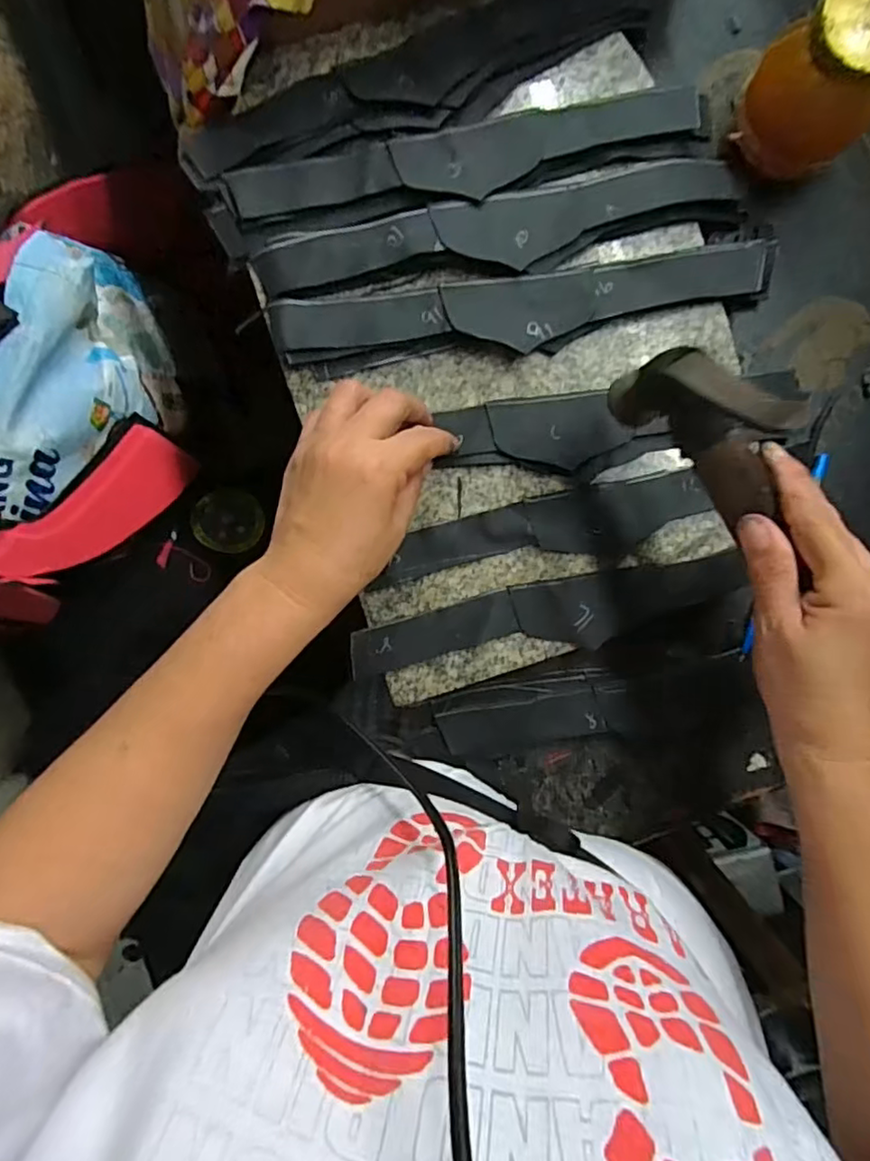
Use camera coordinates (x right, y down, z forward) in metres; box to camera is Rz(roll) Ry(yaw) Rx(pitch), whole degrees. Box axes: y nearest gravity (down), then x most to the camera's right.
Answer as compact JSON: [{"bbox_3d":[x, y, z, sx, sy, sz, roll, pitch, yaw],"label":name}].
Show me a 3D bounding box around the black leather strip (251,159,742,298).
[{"bbox_3d":[0.041,-0.209,0.372,0.293,0.014,0.043,-13,92,0],"label":"black leather strip"}]

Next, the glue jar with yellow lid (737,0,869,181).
[{"bbox_3d":[0.219,-0.281,0.358,0.071,0.094,0.064,40,91,-6],"label":"glue jar with yellow lid"}]

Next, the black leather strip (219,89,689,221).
[{"bbox_3d":[0.021,-0.246,0.368,0.279,0.008,0.045,-12,84,-1],"label":"black leather strip"}]

